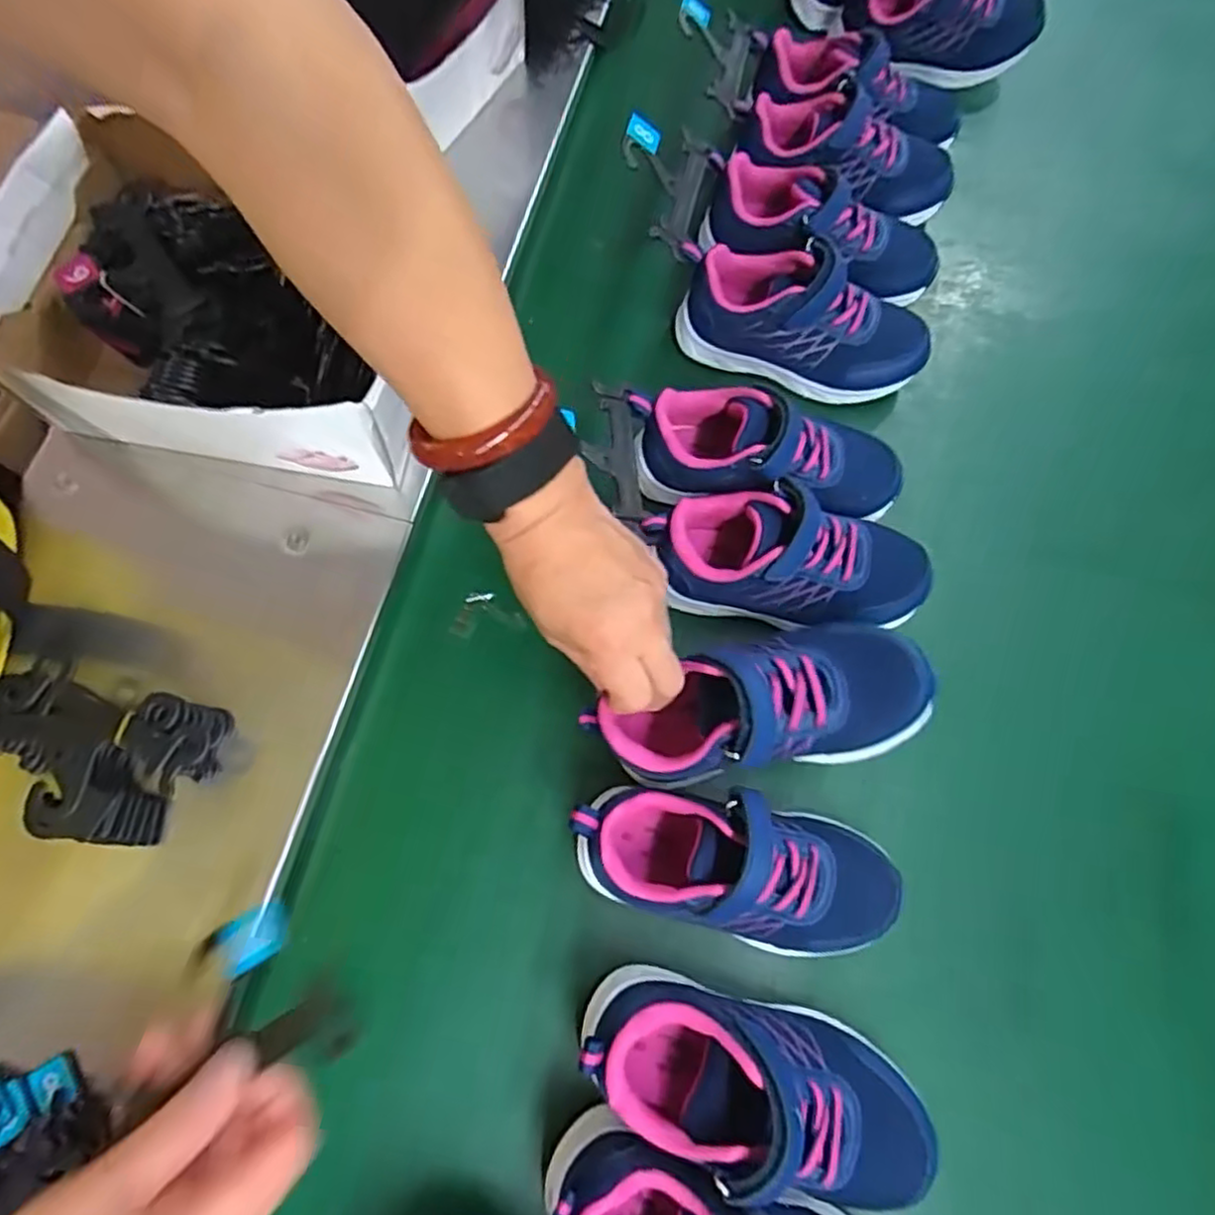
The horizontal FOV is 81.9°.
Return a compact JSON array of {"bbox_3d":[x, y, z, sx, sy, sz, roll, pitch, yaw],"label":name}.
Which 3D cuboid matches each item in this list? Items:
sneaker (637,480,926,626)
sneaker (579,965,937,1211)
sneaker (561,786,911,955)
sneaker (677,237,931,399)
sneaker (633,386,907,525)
[{"bbox_3d":[0.108,-0.025,0.431,0.165,0.080,0.065,12,72,3],"label":"sneaker"},{"bbox_3d":[0.070,0.227,0.332,0.170,0.078,0.071,15,72,4],"label":"sneaker"},{"bbox_3d":[0.067,0.135,0.364,0.170,0.076,0.069,13,72,3],"label":"sneaker"},{"bbox_3d":[0.134,-0.195,0.485,0.166,0.081,0.065,21,72,6],"label":"sneaker"},{"bbox_3d":[0.103,-0.100,0.444,0.175,0.064,0.079,2,71,-1],"label":"sneaker"}]

